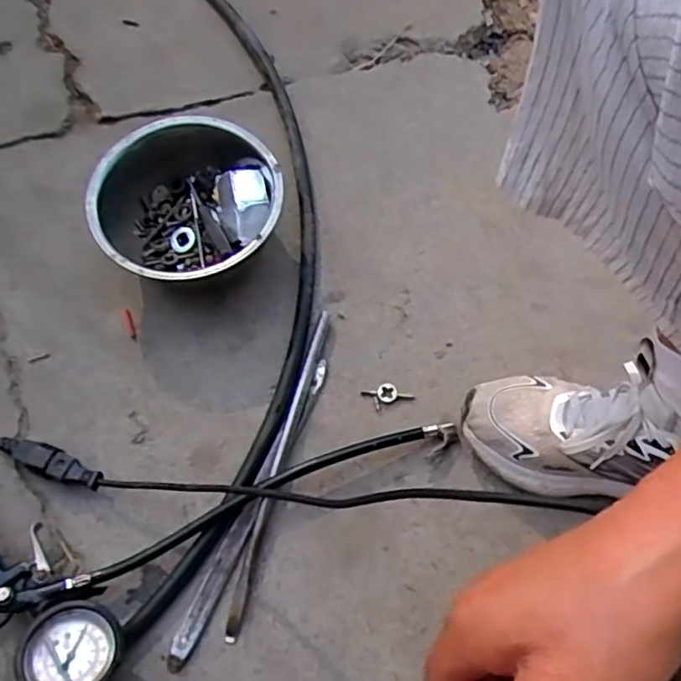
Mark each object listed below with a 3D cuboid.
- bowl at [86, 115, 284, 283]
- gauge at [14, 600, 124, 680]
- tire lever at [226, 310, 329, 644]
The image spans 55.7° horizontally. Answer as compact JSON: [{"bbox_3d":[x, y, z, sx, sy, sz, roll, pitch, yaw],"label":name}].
[{"bbox_3d":[-0.145,-0.122,0.642,0.171,0.094,0.167,0,66,1],"label":"bowl"},{"bbox_3d":[-0.206,0.242,0.491,0.072,0.038,0.072,2,51,-21],"label":"gauge"},{"bbox_3d":[-0.056,0.109,0.584,0.014,0.016,0.302,13,67,7],"label":"tire lever"}]

